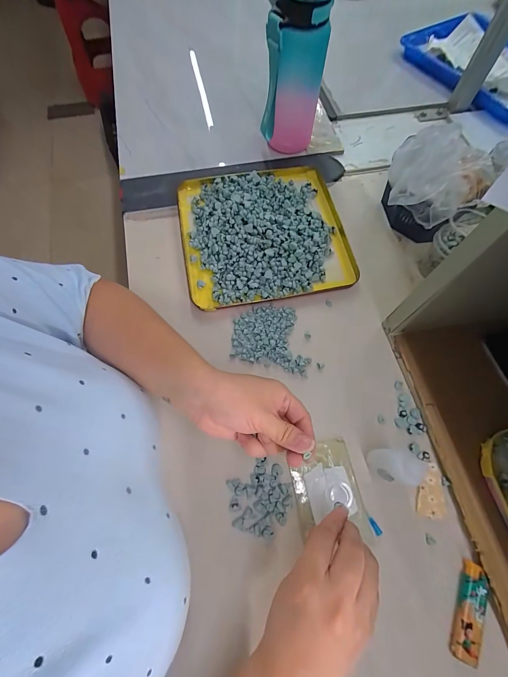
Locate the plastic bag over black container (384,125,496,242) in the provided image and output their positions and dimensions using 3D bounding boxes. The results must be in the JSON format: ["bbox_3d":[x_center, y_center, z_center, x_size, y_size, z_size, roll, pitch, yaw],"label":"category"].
[{"bbox_3d":[0.235,-0.186,0.392,0.125,0.144,0.098,17,70,7],"label":"plastic bag over black container"}]

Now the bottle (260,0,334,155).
[{"bbox_3d":[0.058,-0.388,0.432,0.083,0.218,0.078,8,69,4],"label":"bottle"}]

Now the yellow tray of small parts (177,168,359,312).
[{"bbox_3d":[0.014,-0.166,0.439,0.239,0.033,0.234,-11,69,-3],"label":"yellow tray of small parts"}]

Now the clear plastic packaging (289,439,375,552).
[{"bbox_3d":[0.078,0.166,0.318,0.070,0.010,0.100,-9,69,-3],"label":"clear plastic packaging"}]

